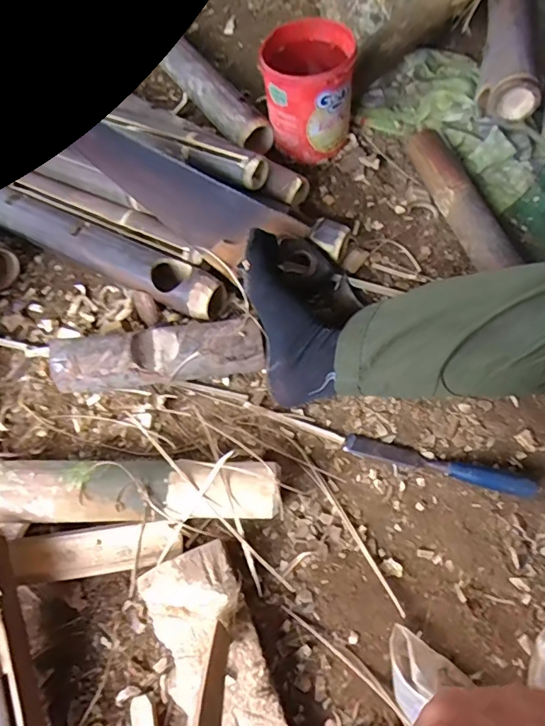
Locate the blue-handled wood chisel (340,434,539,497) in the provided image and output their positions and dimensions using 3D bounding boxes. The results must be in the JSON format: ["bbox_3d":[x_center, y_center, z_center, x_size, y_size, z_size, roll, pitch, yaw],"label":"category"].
[{"bbox_3d":[0.207,0.125,0.592,0.228,0.031,0.023,15,69,8],"label":"blue-handled wood chisel"}]

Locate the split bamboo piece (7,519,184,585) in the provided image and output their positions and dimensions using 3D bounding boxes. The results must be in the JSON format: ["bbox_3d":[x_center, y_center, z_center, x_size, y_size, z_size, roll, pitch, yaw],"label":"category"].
[{"bbox_3d":[-0.346,0.241,0.557,0.467,0.041,0.050,-8,68,-2],"label":"split bamboo piece"}]

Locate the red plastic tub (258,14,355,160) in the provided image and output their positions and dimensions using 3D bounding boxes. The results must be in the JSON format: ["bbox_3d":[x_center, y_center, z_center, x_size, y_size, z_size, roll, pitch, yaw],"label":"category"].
[{"bbox_3d":[0.056,-0.429,0.748,0.132,0.143,0.137,-1,67,1],"label":"red plastic tub"}]

